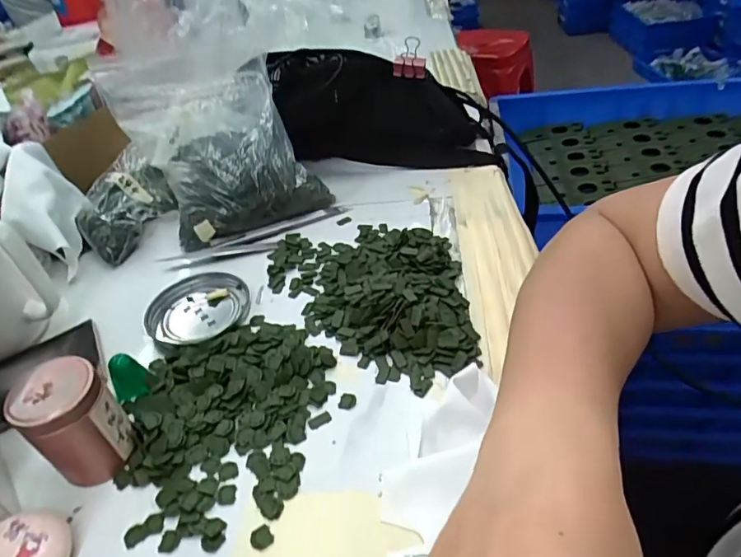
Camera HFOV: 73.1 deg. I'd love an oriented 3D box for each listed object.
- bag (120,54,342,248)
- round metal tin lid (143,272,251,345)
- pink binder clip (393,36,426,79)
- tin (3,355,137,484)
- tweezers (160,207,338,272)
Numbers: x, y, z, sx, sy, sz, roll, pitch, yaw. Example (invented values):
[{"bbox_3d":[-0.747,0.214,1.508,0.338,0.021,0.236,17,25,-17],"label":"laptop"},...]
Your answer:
[{"bbox_3d":[-0.141,-0.126,0.471,0.143,0.047,0.181,-26,81,-7],"label":"bag"},{"bbox_3d":[-0.136,0.023,0.397,0.075,0.011,0.069,-4,39,4],"label":"round metal tin lid"},{"bbox_3d":[0.038,-0.214,0.495,0.032,0.038,0.024,-4,41,6],"label":"pink binder clip"},{"bbox_3d":[-0.167,0.081,0.284,0.037,0.063,0.044,26,50,34],"label":"tin"},{"bbox_3d":[-0.104,-0.038,0.458,0.164,0.009,0.029,-19,41,-14],"label":"tweezers"}]

